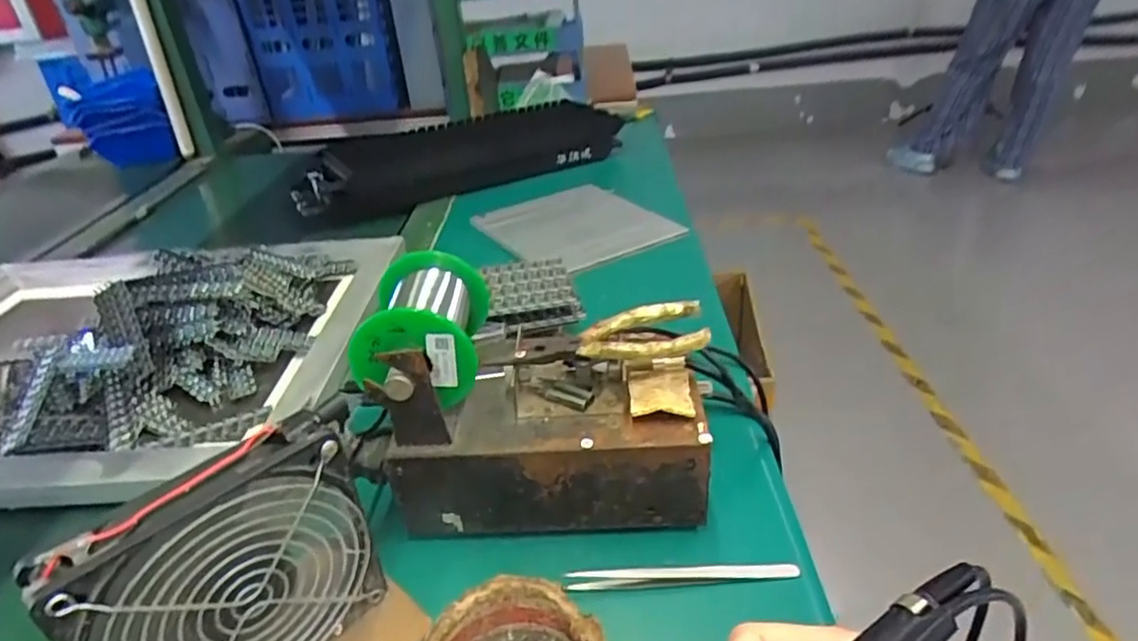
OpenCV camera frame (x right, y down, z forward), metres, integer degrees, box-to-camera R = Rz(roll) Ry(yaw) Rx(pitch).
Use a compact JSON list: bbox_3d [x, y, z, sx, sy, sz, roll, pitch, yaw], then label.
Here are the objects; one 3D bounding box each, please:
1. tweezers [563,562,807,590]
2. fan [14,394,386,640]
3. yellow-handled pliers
[{"bbox_3d":[0.062,0.137,0.357,0.123,0.013,0.008,-5,31,0],"label":"tweezers"},{"bbox_3d":[-0.145,0.119,0.297,0.022,0.127,0.120,24,42,39],"label":"fan"},{"bbox_3d":[0.014,0.009,0.391,0.131,0.012,0.043,-6,31,0],"label":"yellow-handled pliers"}]

